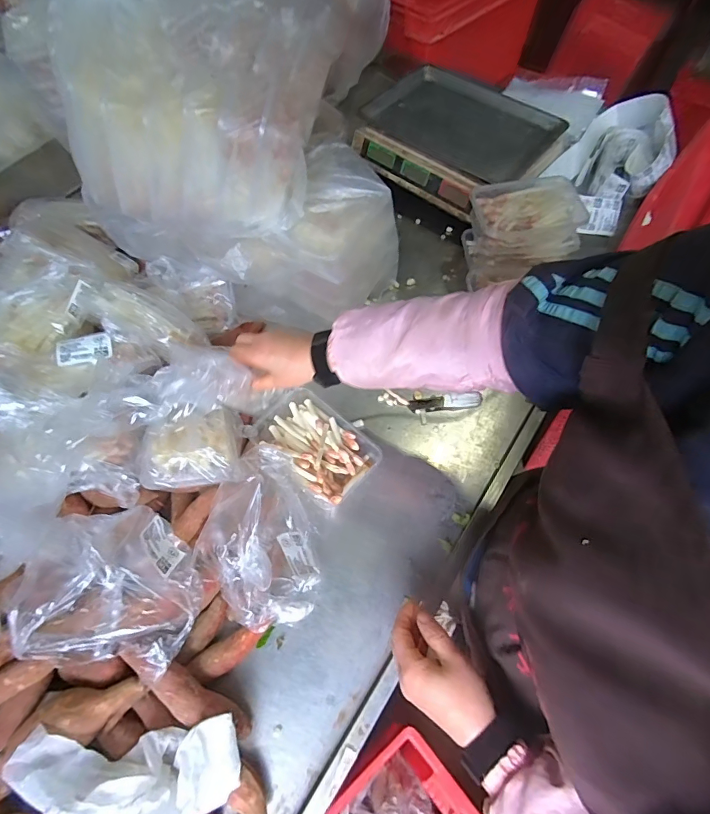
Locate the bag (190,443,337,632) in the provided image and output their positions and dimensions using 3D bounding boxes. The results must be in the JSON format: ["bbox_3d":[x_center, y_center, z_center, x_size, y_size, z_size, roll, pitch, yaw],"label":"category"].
[{"bbox_3d":[-0.103,0.143,0.500,0.129,0.092,0.192,11,63,5],"label":"bag"}]

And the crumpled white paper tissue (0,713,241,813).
[{"bbox_3d":[-0.220,0.358,0.406,0.209,0.056,0.095,-2,62,-1],"label":"crumpled white paper tissue"}]

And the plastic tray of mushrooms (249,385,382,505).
[{"bbox_3d":[-0.058,0.053,0.597,0.168,0.030,0.111,36,68,17],"label":"plastic tray of mushrooms"}]

